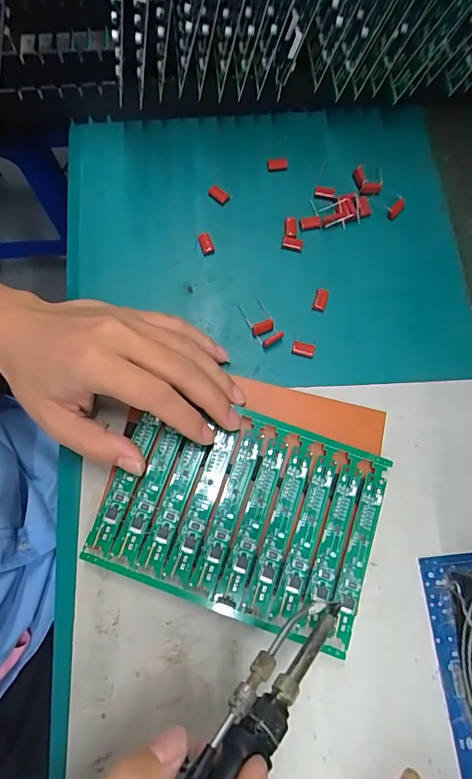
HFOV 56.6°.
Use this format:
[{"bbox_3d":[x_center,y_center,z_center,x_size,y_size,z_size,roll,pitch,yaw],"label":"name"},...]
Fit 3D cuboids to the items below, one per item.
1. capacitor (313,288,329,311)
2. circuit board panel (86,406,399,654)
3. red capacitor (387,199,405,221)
[{"bbox_3d":[0.063,-0.067,0.325,0.009,0.004,0.019,16,75,3],"label":"capacitor"},{"bbox_3d":[0.005,0.075,0.275,0.162,0.006,0.118,19,75,4],"label":"circuit board panel"},{"bbox_3d":[0.127,-0.142,0.347,0.015,0.009,0.008,-44,80,-12],"label":"red capacitor"}]

